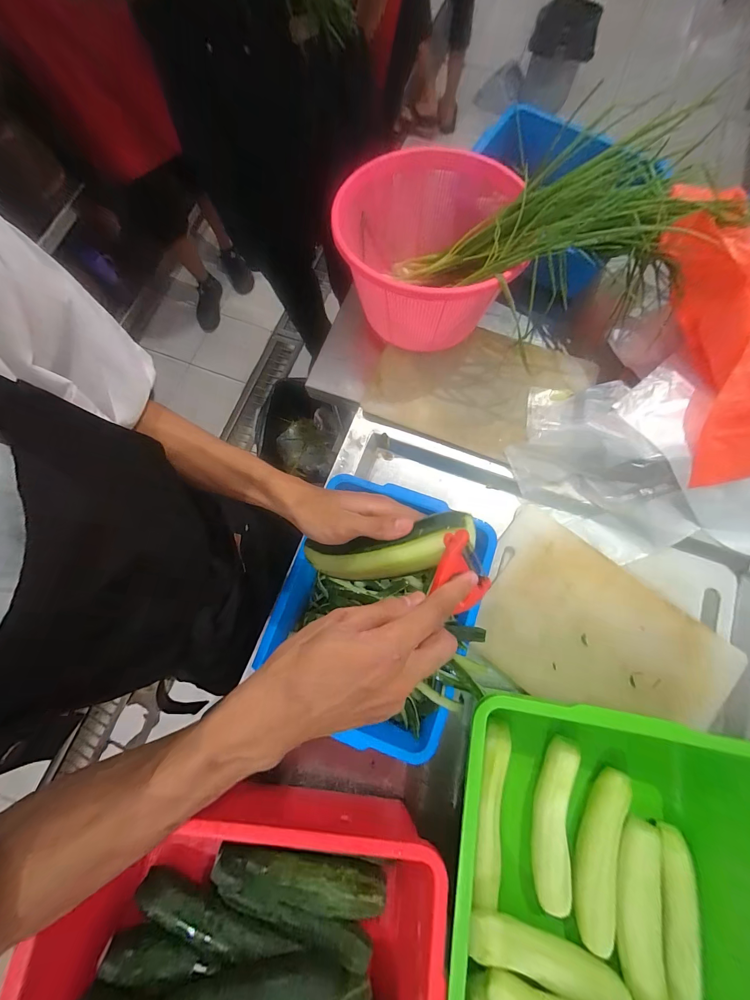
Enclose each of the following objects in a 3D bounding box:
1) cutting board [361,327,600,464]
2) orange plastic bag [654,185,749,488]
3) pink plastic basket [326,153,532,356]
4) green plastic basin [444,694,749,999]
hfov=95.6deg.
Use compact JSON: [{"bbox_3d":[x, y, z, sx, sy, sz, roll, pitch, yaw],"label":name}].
[{"bbox_3d":[0.170,-0.194,0.570,0.328,0.017,0.219,22,79,7],"label":"cutting board"},{"bbox_3d":[0.496,-0.209,0.457,0.186,0.121,0.359,-10,93,0],"label":"orange plastic bag"},{"bbox_3d":[0.074,-0.386,0.536,0.248,0.167,0.293,7,77,3],"label":"pink plastic basket"},{"bbox_3d":[0.249,0.431,0.374,0.318,0.149,0.386,9,77,4],"label":"green plastic basin"}]

